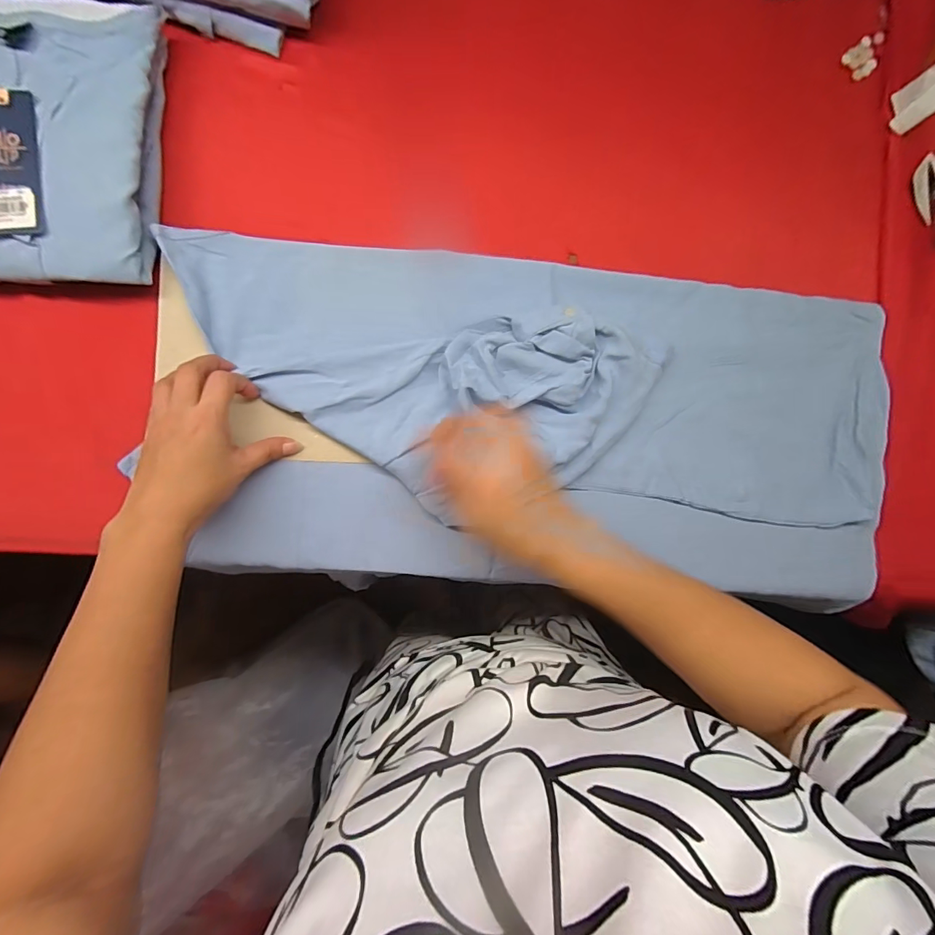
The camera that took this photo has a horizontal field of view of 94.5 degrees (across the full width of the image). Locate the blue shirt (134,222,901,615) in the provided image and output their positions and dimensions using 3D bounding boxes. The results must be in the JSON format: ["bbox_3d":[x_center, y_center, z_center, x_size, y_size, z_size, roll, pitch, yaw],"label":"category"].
[{"bbox_3d":[0.072,-0.042,0.402,0.659,0.037,0.300,5,87,-5],"label":"blue shirt"}]

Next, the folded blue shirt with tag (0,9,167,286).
[{"bbox_3d":[-0.382,-0.277,0.365,0.212,0.031,0.244,-1,81,-6],"label":"folded blue shirt with tag"}]

